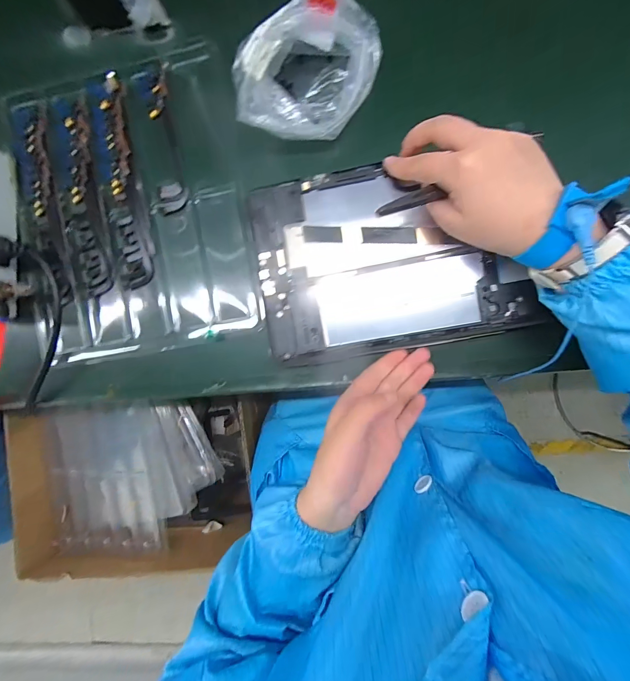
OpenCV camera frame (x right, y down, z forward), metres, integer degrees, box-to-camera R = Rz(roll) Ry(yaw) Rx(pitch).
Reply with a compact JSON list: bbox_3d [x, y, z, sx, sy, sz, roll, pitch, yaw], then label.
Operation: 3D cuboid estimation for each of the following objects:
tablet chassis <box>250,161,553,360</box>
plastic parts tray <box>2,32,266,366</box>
[{"bbox_3d":[0.060,-0.069,0.277,0.213,0.009,0.153,-9,91,4],"label":"tablet chassis"},{"bbox_3d":[-0.177,-0.126,0.316,0.216,0.029,0.268,-10,89,3],"label":"plastic parts tray"}]

